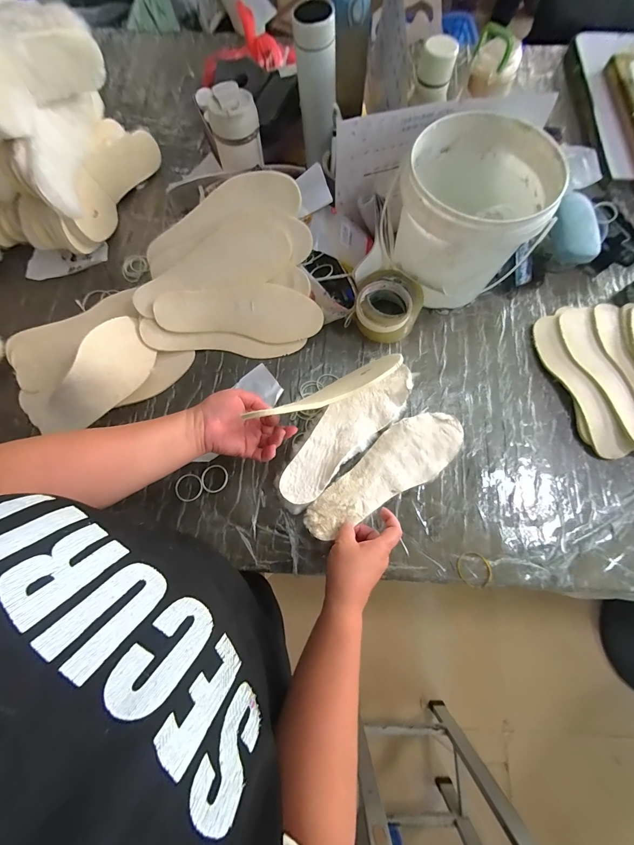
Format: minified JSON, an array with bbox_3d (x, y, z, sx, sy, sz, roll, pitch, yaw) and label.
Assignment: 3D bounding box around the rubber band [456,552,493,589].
[{"bbox_3d":[0.225,0.211,0.468,0.046,0.005,0.049,0,74,0],"label":"rubber band"}]

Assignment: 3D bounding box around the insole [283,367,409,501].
[{"bbox_3d":[0.046,0.011,0.524,0.273,0.025,0.080,-44,78,-11],"label":"insole"}]

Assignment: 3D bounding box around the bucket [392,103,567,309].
[{"bbox_3d":[0.230,-0.320,0.533,0.196,0.194,0.207,0,74,0],"label":"bucket"}]

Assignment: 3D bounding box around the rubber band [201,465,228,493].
[{"bbox_3d":[-0.159,0.087,0.513,0.042,0.004,0.043,0,74,0],"label":"rubber band"}]

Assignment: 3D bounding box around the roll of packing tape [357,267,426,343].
[{"bbox_3d":[0.112,-0.193,0.559,0.107,0.073,0.106,0,74,0],"label":"roll of packing tape"}]

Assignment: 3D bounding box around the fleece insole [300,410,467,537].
[{"bbox_3d":[0.102,0.071,0.494,0.274,0.015,0.090,-32,71,-12],"label":"fleece insole"}]

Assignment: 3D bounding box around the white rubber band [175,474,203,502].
[{"bbox_3d":[-0.198,0.101,0.508,0.041,0.005,0.043,0,74,0],"label":"white rubber band"}]

